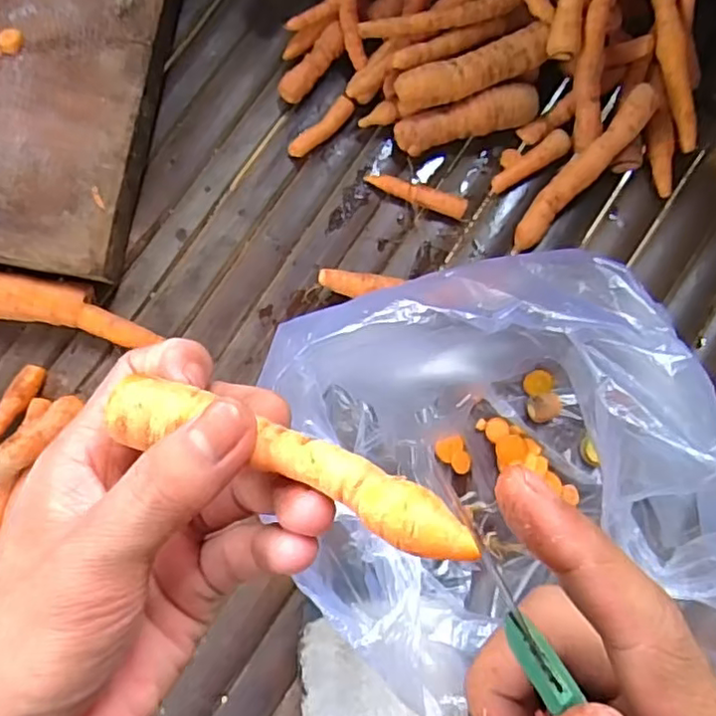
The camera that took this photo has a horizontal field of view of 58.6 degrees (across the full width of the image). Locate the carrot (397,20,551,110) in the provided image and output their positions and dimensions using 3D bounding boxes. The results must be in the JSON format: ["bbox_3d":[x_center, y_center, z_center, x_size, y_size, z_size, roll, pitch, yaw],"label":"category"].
[{"bbox_3d":[0.069,-0.174,0.385,0.090,0.024,0.023,-19,84,-2],"label":"carrot"}]

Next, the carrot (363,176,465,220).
[{"bbox_3d":[0.038,-0.104,0.411,0.066,0.016,0.012,21,84,2],"label":"carrot"}]

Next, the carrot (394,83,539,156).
[{"bbox_3d":[0.068,-0.149,0.405,0.089,0.029,0.022,-15,84,-2],"label":"carrot"}]

